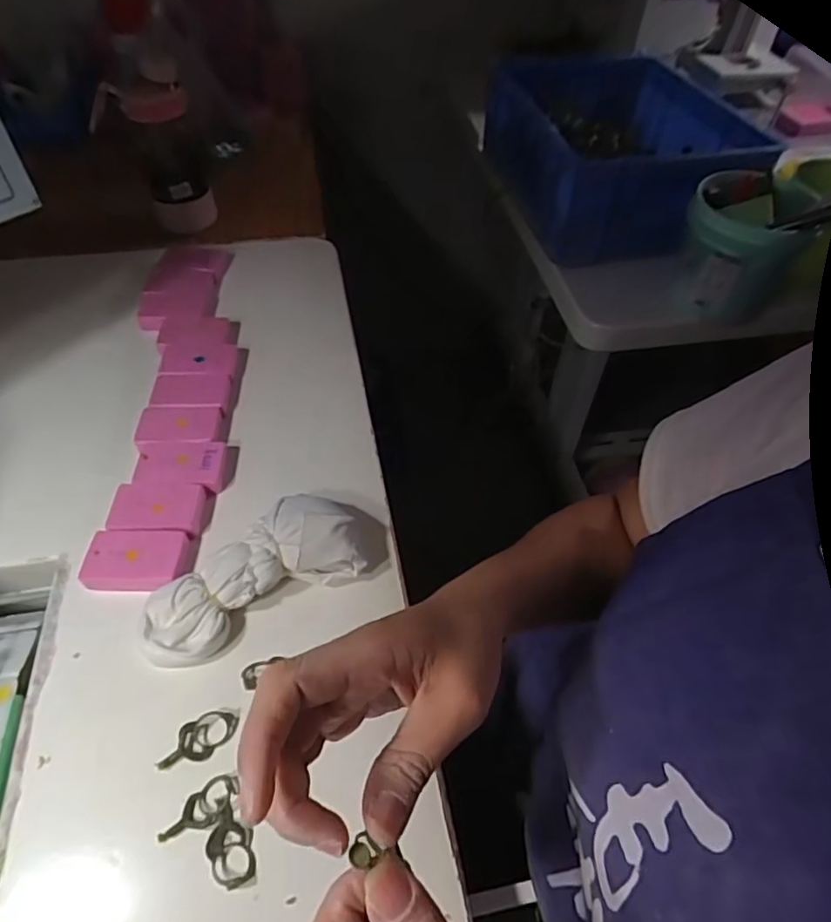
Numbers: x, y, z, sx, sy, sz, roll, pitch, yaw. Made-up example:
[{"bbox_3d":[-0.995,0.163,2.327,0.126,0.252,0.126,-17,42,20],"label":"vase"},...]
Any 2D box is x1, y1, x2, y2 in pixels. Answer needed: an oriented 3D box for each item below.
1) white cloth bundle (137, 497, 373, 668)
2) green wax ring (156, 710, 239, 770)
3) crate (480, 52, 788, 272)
[{"bbox_3d":[-0.117,0.083,0.422,0.164,0.050,0.078,-28,57,-24],"label":"white cloth bundle"},{"bbox_3d":[-0.138,0.177,0.369,0.023,0.011,0.050,36,57,23],"label":"green wax ring"},{"bbox_3d":[0.237,-0.375,0.714,0.259,0.121,0.294,-2,51,-4],"label":"crate"}]

